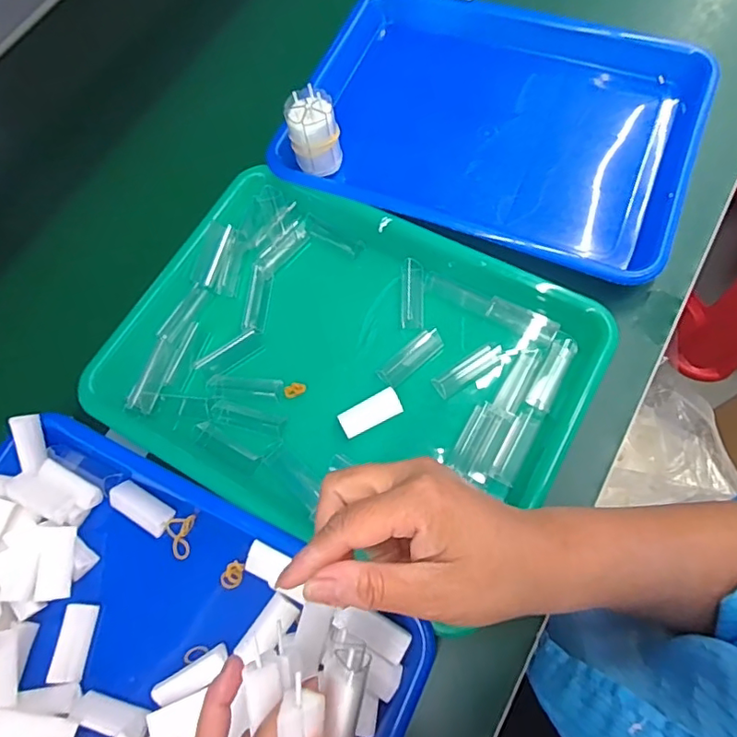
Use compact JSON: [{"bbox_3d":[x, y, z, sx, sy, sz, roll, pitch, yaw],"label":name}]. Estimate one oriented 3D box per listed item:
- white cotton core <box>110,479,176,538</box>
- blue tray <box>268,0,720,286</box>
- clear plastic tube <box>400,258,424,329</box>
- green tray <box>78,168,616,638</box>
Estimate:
[{"bbox_3d":[-0.162,0.099,0.387,0.048,0.009,0.021,29,74,16],"label":"white cotton core"},{"bbox_3d":[0.109,-0.220,0.475,0.328,0.047,0.253,19,72,13],"label":"blue tray"},{"bbox_3d":[0.035,-0.059,0.433,0.018,0.014,0.056,-2,68,6],"label":"clear plastic tube"},{"bbox_3d":[-0.018,-0.003,0.412,0.346,0.034,0.245,24,73,15],"label":"green tray"}]

